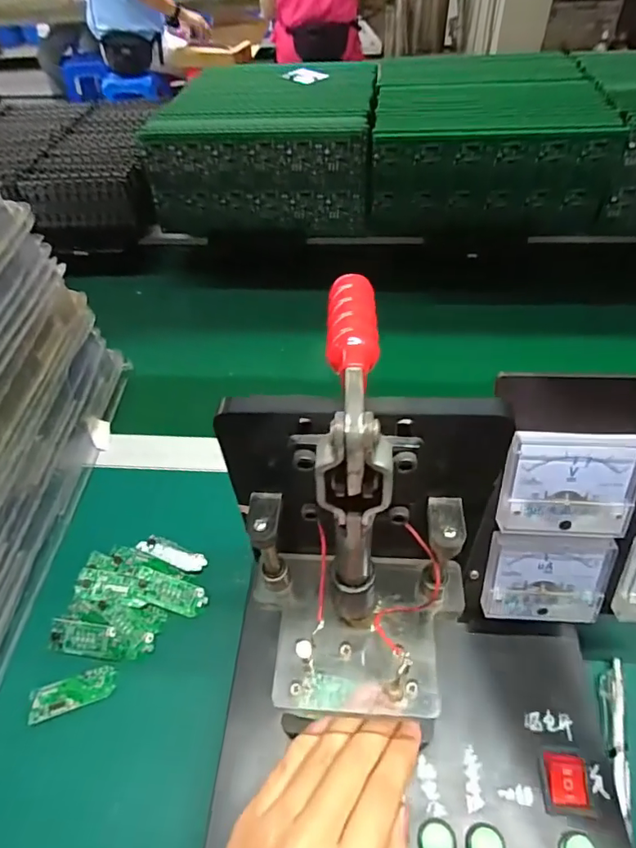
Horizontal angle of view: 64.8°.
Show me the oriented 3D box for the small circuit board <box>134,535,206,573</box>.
[{"bbox_3d":[-0.123,0.110,0.426,0.061,0.010,0.018,16,51,17],"label":"small circuit board"}]

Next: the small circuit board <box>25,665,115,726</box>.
[{"bbox_3d":[-0.176,0.192,0.359,0.056,0.004,0.022,-17,49,-11],"label":"small circuit board"}]

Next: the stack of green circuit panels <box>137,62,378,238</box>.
[{"bbox_3d":[-0.071,-0.433,0.782,0.312,0.137,0.292,2,49,6],"label":"stack of green circuit panels"}]

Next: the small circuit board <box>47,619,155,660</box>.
[{"bbox_3d":[-0.165,0.164,0.379,0.077,0.009,0.021,4,49,7],"label":"small circuit board"}]

